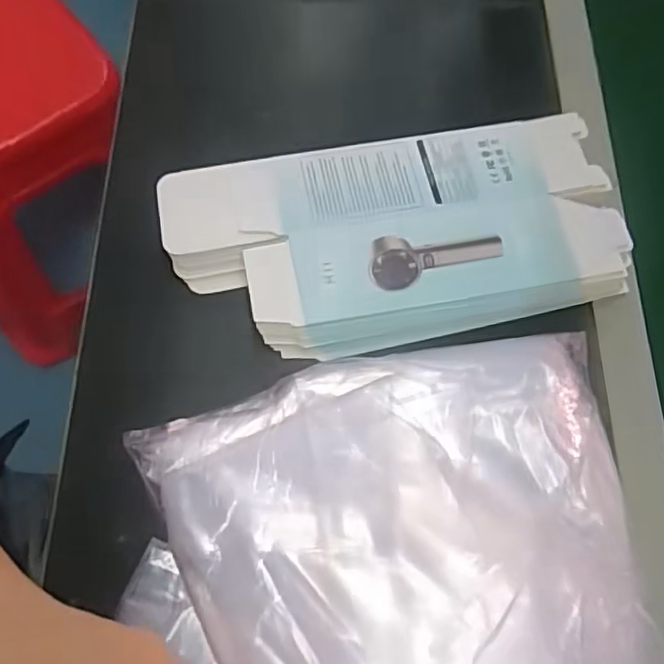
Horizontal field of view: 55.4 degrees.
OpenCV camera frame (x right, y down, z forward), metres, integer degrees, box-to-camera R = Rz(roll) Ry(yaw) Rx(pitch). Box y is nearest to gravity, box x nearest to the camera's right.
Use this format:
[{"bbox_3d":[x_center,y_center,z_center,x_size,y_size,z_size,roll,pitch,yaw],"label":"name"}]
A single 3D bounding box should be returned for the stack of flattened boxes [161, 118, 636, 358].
[{"bbox_3d":[0.036,-0.058,0.385,0.263,0.026,0.125,-9,70,-6],"label":"stack of flattened boxes"}]

